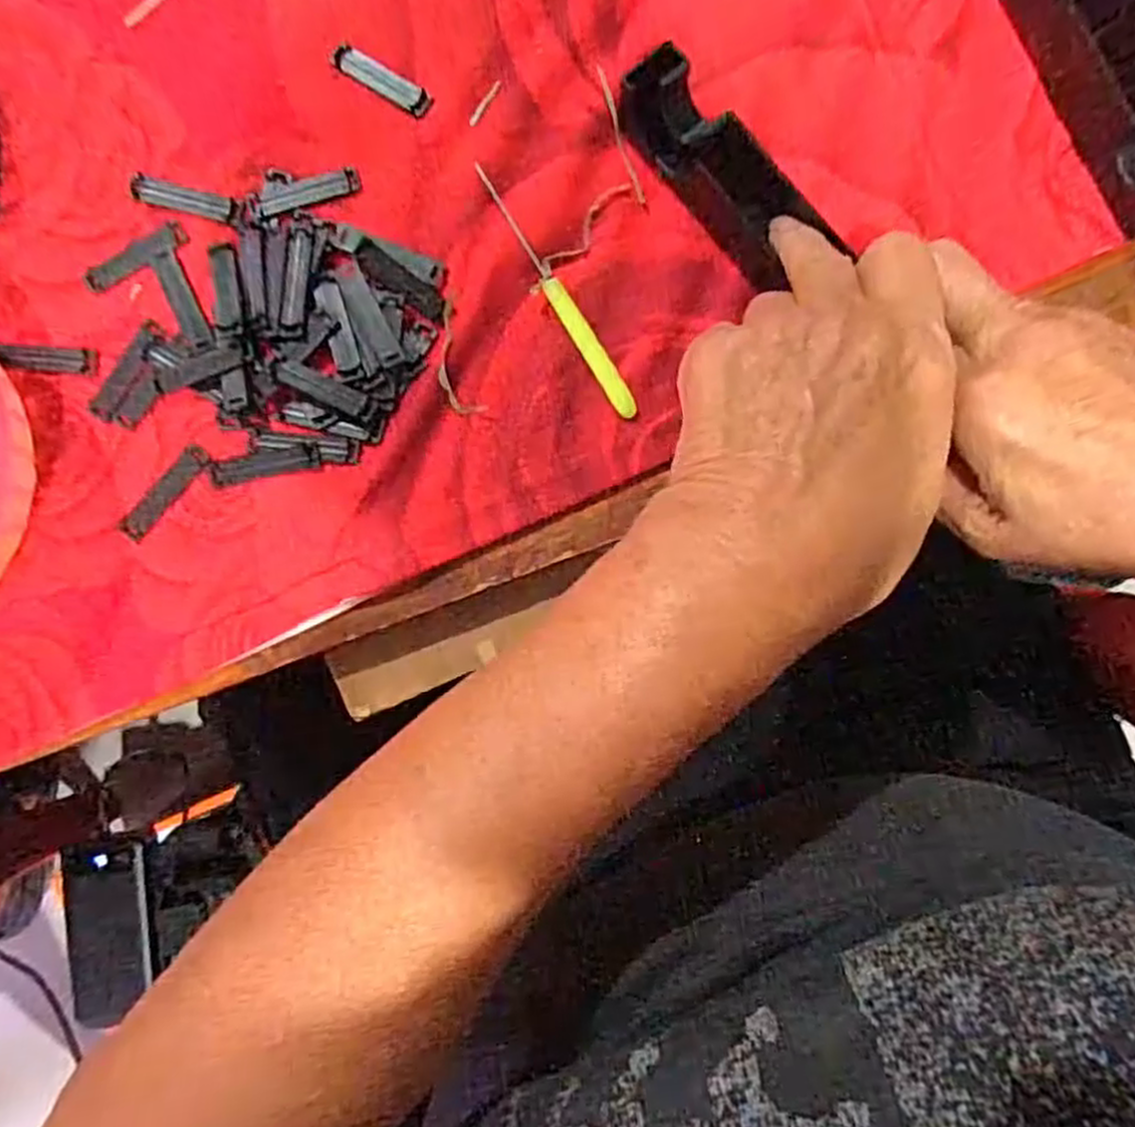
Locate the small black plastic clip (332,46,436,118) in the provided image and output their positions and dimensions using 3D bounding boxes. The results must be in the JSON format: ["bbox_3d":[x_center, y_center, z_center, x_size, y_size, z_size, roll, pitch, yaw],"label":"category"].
[{"bbox_3d":[-0.077,-0.200,0.323,0.047,0.004,0.012,34,89,3],"label":"small black plastic clip"}]

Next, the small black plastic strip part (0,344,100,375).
[{"bbox_3d":[-0.213,-0.084,0.320,0.039,0.007,0.010,3,88,2],"label":"small black plastic strip part"}]

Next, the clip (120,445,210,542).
[{"bbox_3d":[-0.165,-0.030,0.321,0.011,0.004,0.046,41,89,3],"label":"clip"}]

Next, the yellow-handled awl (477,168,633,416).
[{"bbox_3d":[-0.005,-0.109,0.318,0.009,0.004,0.117,-31,87,0],"label":"yellow-handled awl"}]

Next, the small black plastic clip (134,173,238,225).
[{"bbox_3d":[-0.158,-0.151,0.324,0.046,0.004,0.011,16,88,2],"label":"small black plastic clip"}]

